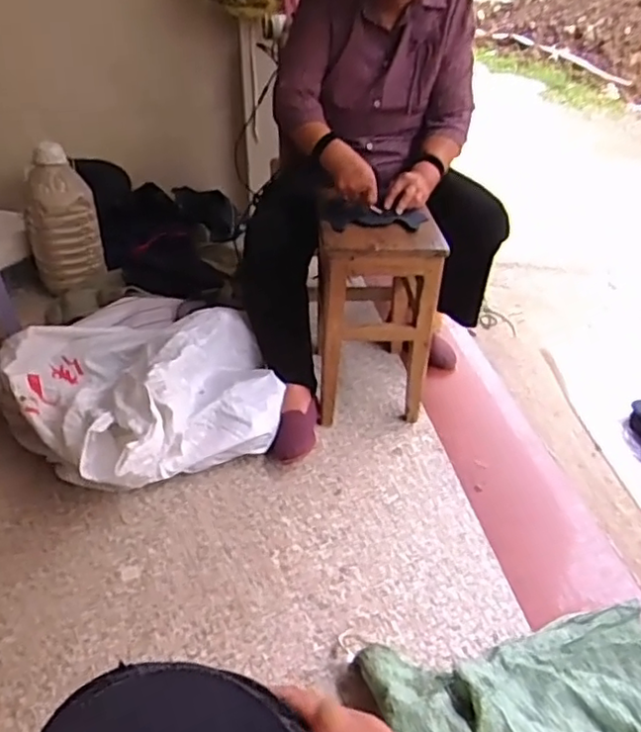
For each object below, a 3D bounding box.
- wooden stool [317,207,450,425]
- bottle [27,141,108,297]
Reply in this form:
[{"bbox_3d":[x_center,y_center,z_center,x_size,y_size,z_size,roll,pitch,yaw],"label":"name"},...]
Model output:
[{"bbox_3d":[0.115,-0.099,1.364,0.235,0.419,0.218,3,35,2],"label":"wooden stool"},{"bbox_3d":[-0.699,-0.397,1.734,0.179,0.335,0.138,-17,39,-25],"label":"bottle"}]

